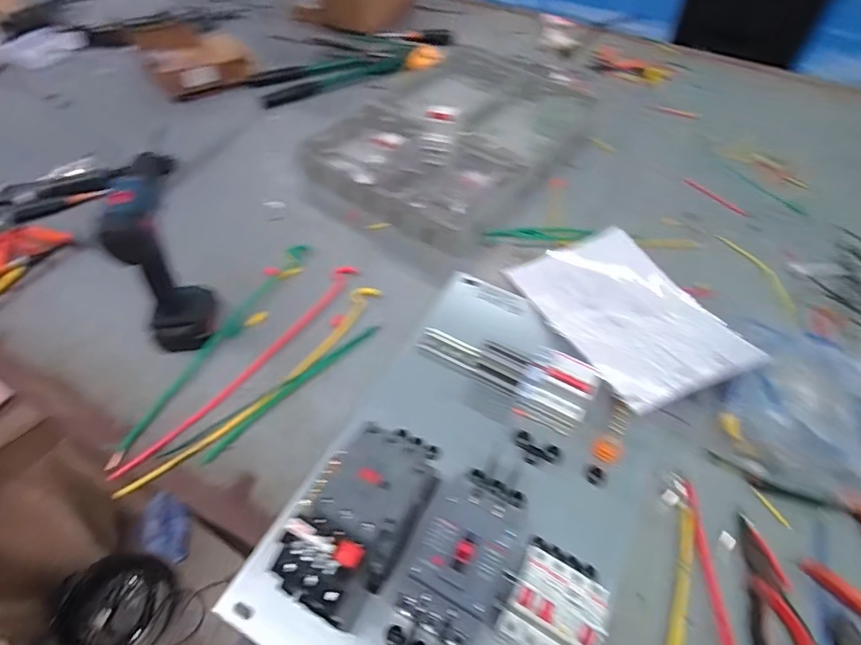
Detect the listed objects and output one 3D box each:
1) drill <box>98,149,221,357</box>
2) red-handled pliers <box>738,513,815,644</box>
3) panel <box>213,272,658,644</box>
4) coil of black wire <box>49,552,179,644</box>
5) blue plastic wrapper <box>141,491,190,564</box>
[{"bbox_3d":[-0.323,-0.073,0.590,0.069,0.216,0.135,-10,54,-9],"label":"drill"},{"bbox_3d":[0.339,0.269,0.480,0.055,0.016,0.147,6,53,3],"label":"red-handled pliers"},{"bbox_3d":[0.060,0.134,0.493,0.316,0.133,0.474,24,56,16],"label":"panel"},{"bbox_3d":[-0.617,0.567,0.961,0.207,0.069,0.186,2,53,0],"label":"coil of black wire"},{"bbox_3d":[-0.329,0.256,0.607,0.052,0.087,0.014,5,10,-15],"label":"blue plastic wrapper"}]

